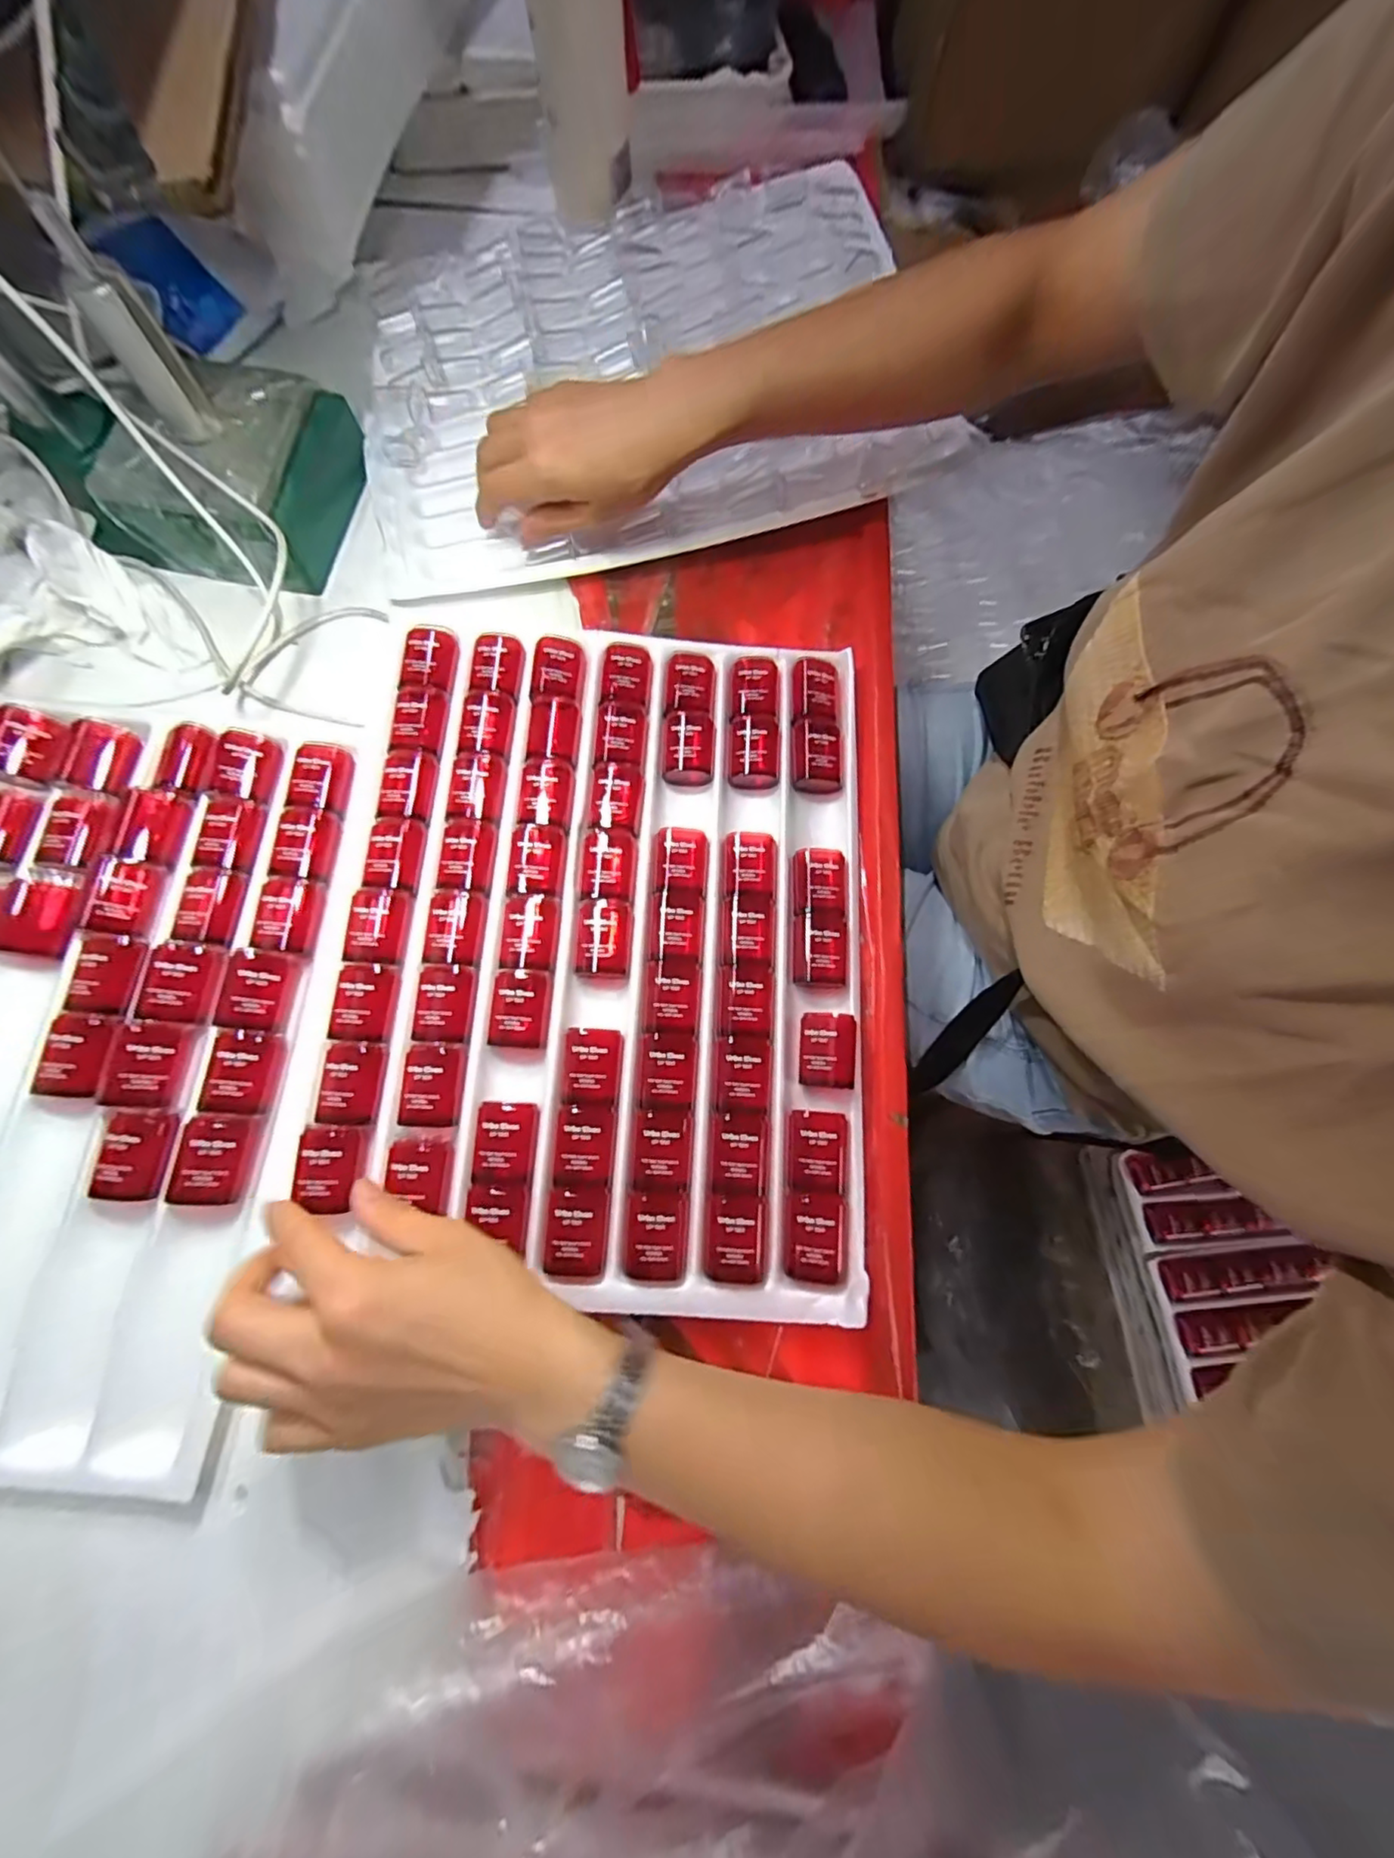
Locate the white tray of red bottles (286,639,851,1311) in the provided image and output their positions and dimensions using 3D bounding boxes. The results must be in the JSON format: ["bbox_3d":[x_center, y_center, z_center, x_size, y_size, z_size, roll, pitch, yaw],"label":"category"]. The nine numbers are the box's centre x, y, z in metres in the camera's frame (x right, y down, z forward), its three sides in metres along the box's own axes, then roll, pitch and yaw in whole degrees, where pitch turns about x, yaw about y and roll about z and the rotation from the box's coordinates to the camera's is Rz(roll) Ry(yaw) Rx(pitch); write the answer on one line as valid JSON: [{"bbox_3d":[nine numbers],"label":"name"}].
[{"bbox_3d":[-0.053,0.001,0.348,0.294,0.031,0.377,3,75,0],"label":"white tray of red bottles"}]

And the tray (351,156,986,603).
[{"bbox_3d":[-0.044,-0.411,0.435,0.399,0.037,0.309,-13,76,-4],"label":"tray"}]

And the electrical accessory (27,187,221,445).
[{"bbox_3d":[-0.305,-0.319,0.325,0.030,0.097,0.020,-38,81,-12],"label":"electrical accessory"}]

